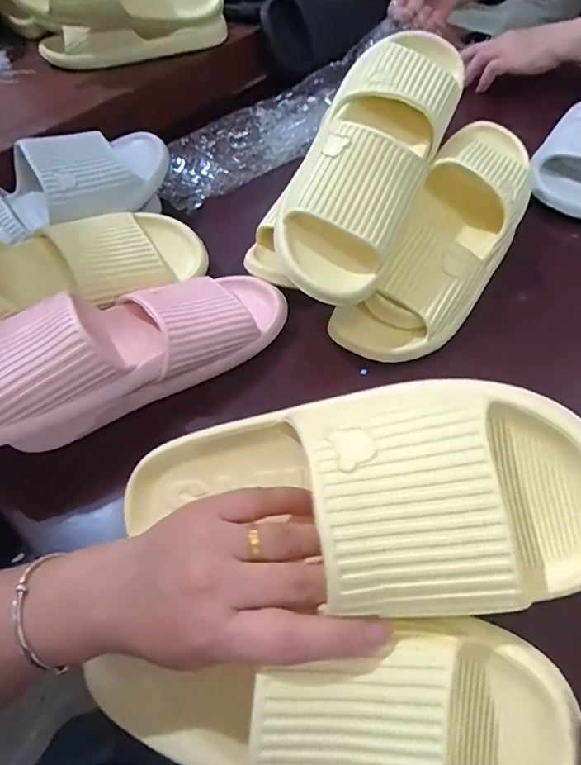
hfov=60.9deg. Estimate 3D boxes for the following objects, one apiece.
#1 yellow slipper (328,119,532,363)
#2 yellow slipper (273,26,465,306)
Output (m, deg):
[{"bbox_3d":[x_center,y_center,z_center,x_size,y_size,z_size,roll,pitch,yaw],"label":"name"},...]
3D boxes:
[{"bbox_3d":[0.153,-0.147,0.477,0.104,0.070,0.295,27,74,22],"label":"yellow slipper"},{"bbox_3d":[0.072,-0.207,0.441,0.123,0.082,0.288,20,74,18],"label":"yellow slipper"}]

